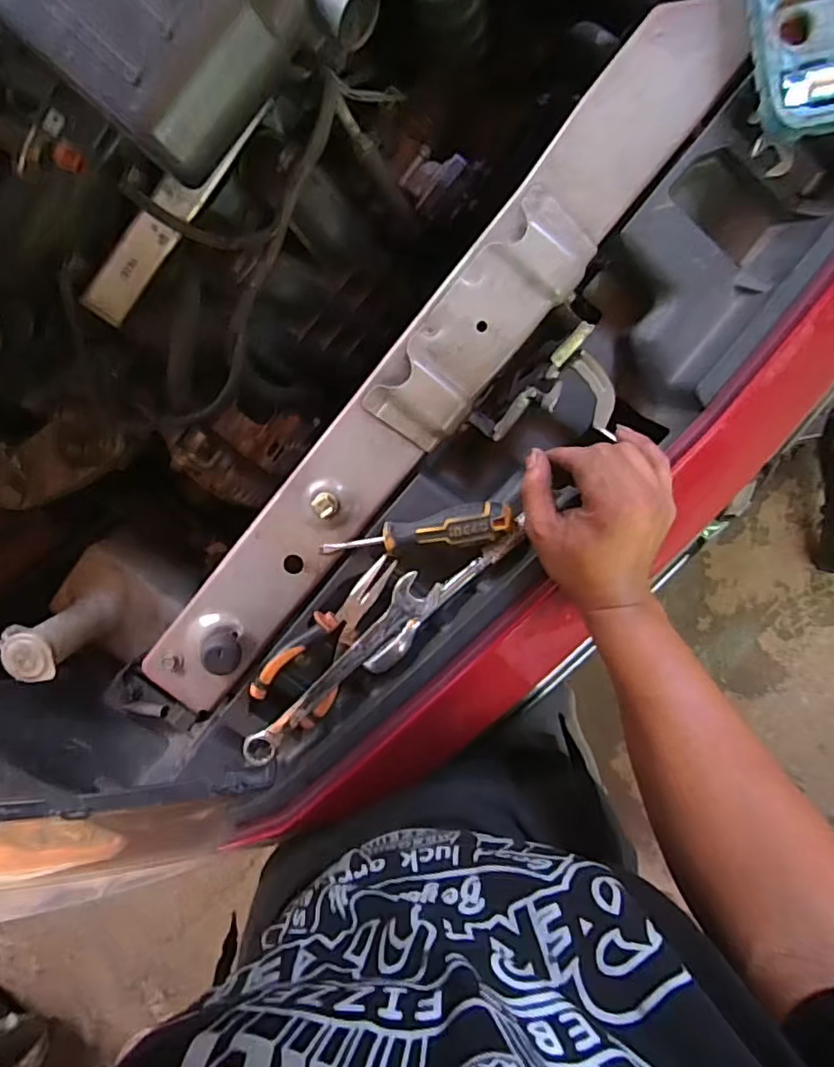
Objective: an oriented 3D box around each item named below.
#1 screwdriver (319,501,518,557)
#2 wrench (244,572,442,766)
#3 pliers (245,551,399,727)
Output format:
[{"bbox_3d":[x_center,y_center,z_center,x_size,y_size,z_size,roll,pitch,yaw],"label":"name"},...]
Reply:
[{"bbox_3d":[-0.001,0.000,0.457,0.146,0.023,0.030,-9,99,3],"label":"screwdriver"},{"bbox_3d":[-0.063,0.108,0.475,0.203,0.015,0.034,-44,96,8],"label":"wrench"},{"bbox_3d":[-0.069,0.081,0.476,0.061,0.015,0.149,33,99,-4],"label":"pliers"}]

